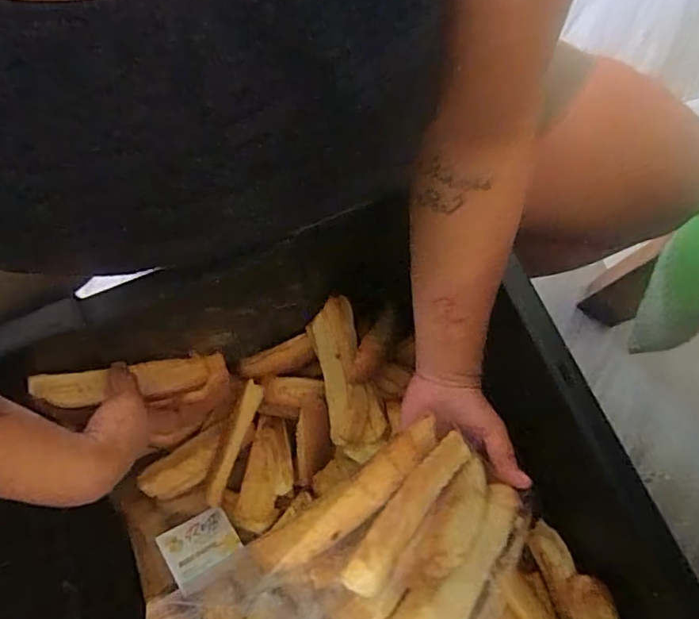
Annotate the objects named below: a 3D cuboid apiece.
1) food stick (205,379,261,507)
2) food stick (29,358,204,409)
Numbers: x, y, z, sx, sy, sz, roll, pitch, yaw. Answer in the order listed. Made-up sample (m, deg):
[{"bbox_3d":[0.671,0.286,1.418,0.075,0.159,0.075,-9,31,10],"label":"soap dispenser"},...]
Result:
[{"bbox_3d":[-0.124,0.140,0.591,0.020,0.014,0.141,22,98,5],"label":"food stick"},{"bbox_3d":[-0.185,0.059,0.472,0.142,0.020,0.033,-5,70,-38],"label":"food stick"}]

